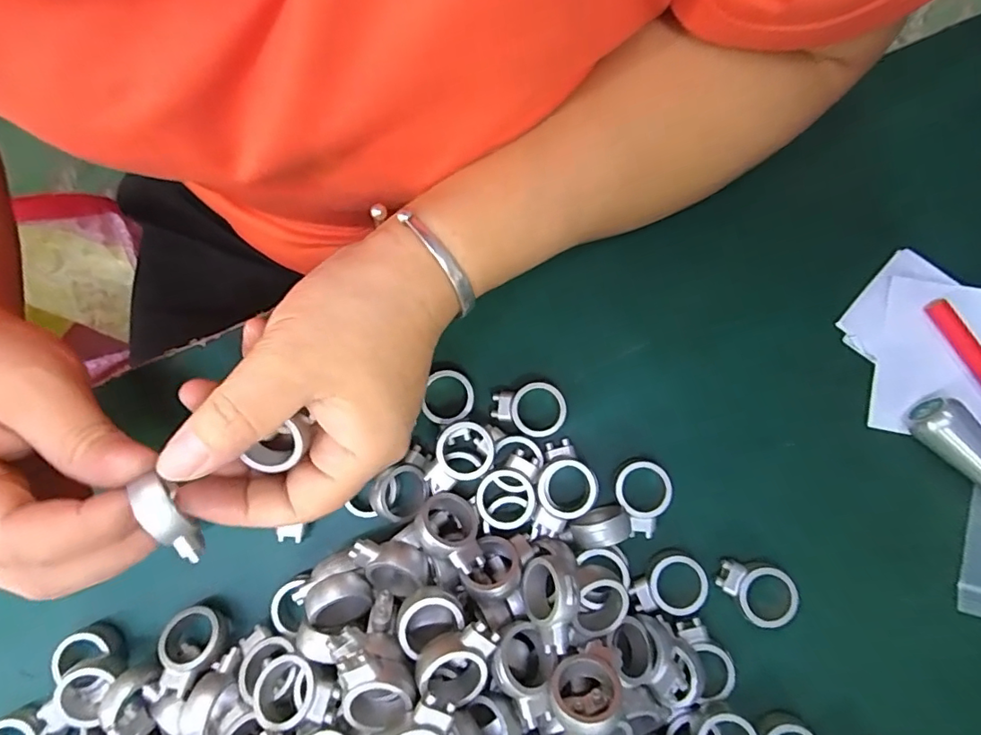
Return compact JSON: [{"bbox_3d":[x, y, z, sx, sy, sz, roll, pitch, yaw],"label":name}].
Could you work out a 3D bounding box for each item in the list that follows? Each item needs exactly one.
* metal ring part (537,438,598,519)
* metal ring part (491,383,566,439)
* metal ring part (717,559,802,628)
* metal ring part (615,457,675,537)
[{"bbox_3d":[0.032,0.050,0.229,0.025,0.012,0.033,-17,80,-3],"label":"metal ring part"},{"bbox_3d":[0.018,0.019,0.240,0.034,0.006,0.024,6,80,2],"label":"metal ring part"},{"bbox_3d":[0.118,0.100,0.231,0.034,0.011,0.024,21,80,4],"label":"metal ring part"},{"bbox_3d":[0.070,0.059,0.234,0.025,0.014,0.034,-15,80,-2],"label":"metal ring part"}]

